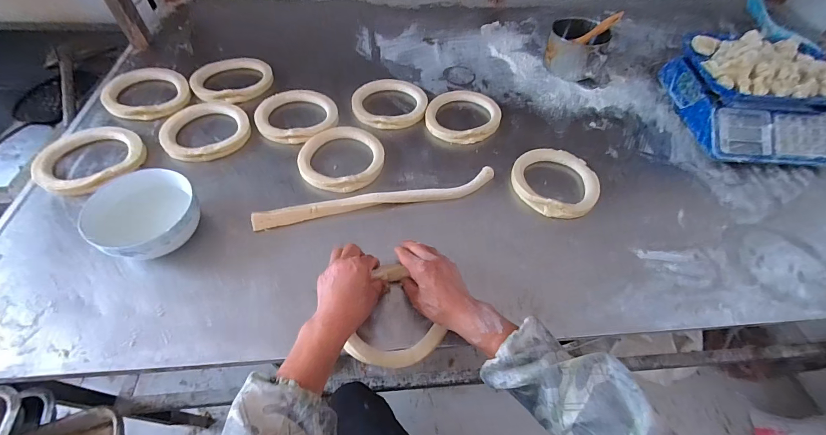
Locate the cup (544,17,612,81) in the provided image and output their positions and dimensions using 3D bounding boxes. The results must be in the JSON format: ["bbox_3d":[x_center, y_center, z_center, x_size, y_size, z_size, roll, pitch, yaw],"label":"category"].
[{"bbox_3d":[0.419,-0.430,0.901,0.140,0.106,0.140,19,55,14],"label":"cup"}]

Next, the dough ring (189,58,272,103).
[{"bbox_3d":[-0.438,-0.335,0.851,0.181,0.033,0.181,0,53,0],"label":"dough ring"}]

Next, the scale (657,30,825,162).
[{"bbox_3d":[0.756,-0.264,0.781,0.264,0.116,0.325,4,54,1],"label":"scale"}]

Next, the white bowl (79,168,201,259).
[{"bbox_3d":[-0.424,0.001,0.566,0.163,0.077,0.152,1,54,-1],"label":"white bowl"}]

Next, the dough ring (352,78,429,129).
[{"bbox_3d":[-0.054,-0.267,0.814,0.170,0.024,0.170,0,53,0],"label":"dough ring"}]

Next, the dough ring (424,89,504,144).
[{"bbox_3d":[0.109,-0.227,0.786,0.165,0.028,0.165,0,53,0],"label":"dough ring"}]

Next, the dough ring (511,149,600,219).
[{"bbox_3d":[0.276,-0.072,0.674,0.160,0.024,0.158,0,53,0],"label":"dough ring"}]

